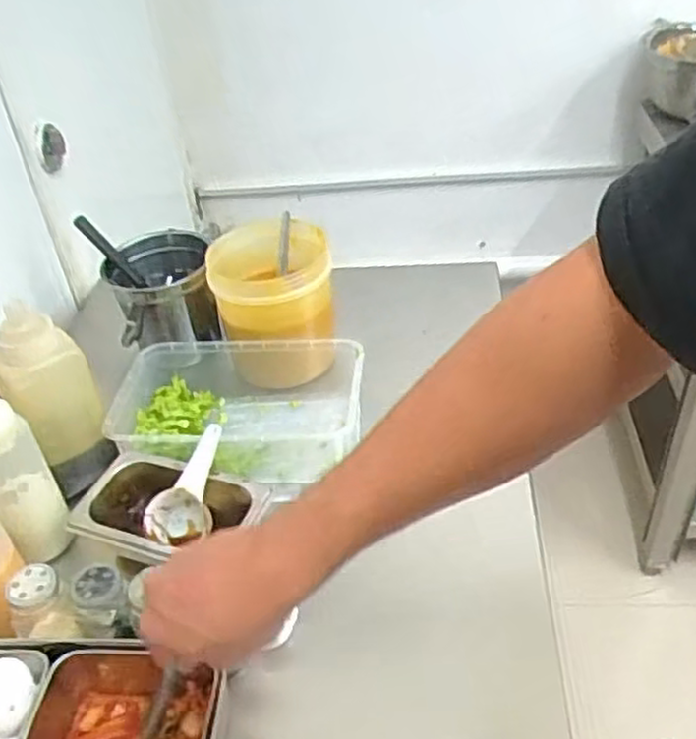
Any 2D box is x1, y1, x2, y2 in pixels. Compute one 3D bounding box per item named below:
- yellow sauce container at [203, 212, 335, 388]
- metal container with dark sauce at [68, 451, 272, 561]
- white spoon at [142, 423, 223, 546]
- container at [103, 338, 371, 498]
[{"bbox_3d":[-0.083,-0.065,0.889,0.132,0.166,0.122,-8,37,-3],"label":"yellow sauce container"},{"bbox_3d":[-0.157,0.142,0.711,0.168,0.074,0.098,9,39,18],"label":"metal container with dark sauce"},{"bbox_3d":[-0.144,0.111,0.714,0.050,0.116,0.040,34,9,40],"label":"white spoon"},{"bbox_3d":[-0.112,0.049,0.816,0.257,0.085,0.175,-5,37,1],"label":"container"}]

